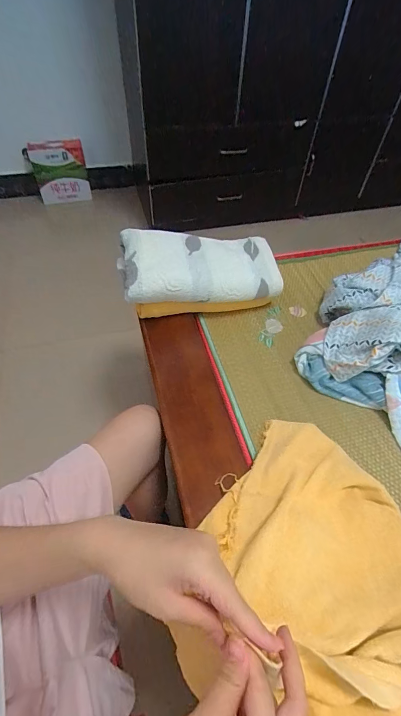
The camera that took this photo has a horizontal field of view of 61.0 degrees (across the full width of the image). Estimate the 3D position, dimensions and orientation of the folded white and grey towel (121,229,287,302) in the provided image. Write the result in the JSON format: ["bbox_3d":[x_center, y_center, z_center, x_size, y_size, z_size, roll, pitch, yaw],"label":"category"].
[{"bbox_3d":[0.008,-0.198,0.738,0.348,0.086,0.140,-6,51,-23],"label":"folded white and grey towel"}]

